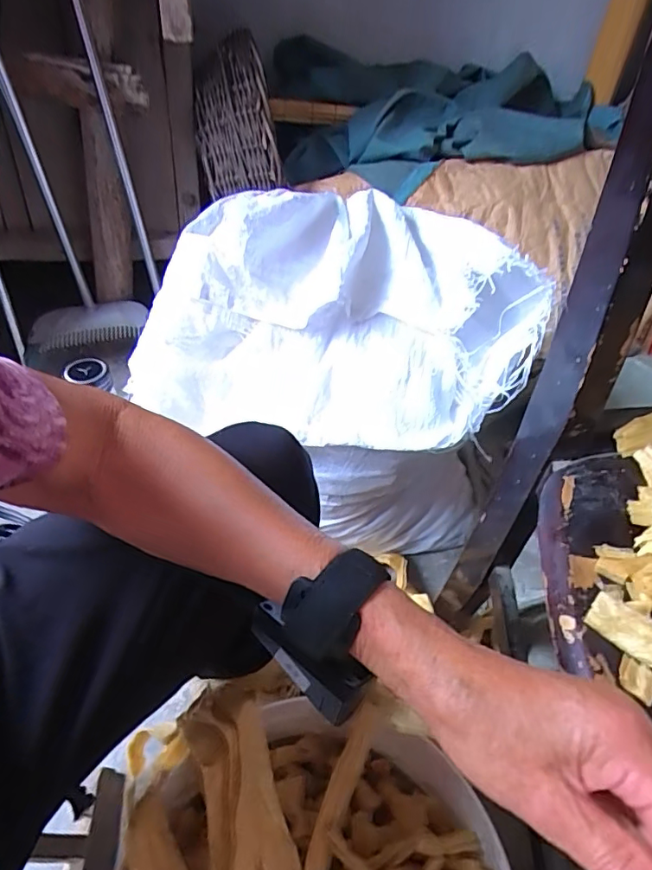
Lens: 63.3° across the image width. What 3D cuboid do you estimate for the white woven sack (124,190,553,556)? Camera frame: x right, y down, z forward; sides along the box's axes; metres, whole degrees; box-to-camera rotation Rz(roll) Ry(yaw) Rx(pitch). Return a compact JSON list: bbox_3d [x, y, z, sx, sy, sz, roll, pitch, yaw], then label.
[{"bbox_3d":[0.023,-0.127,0.571,0.368,0.160,0.274,7,90,0],"label":"white woven sack"}]

